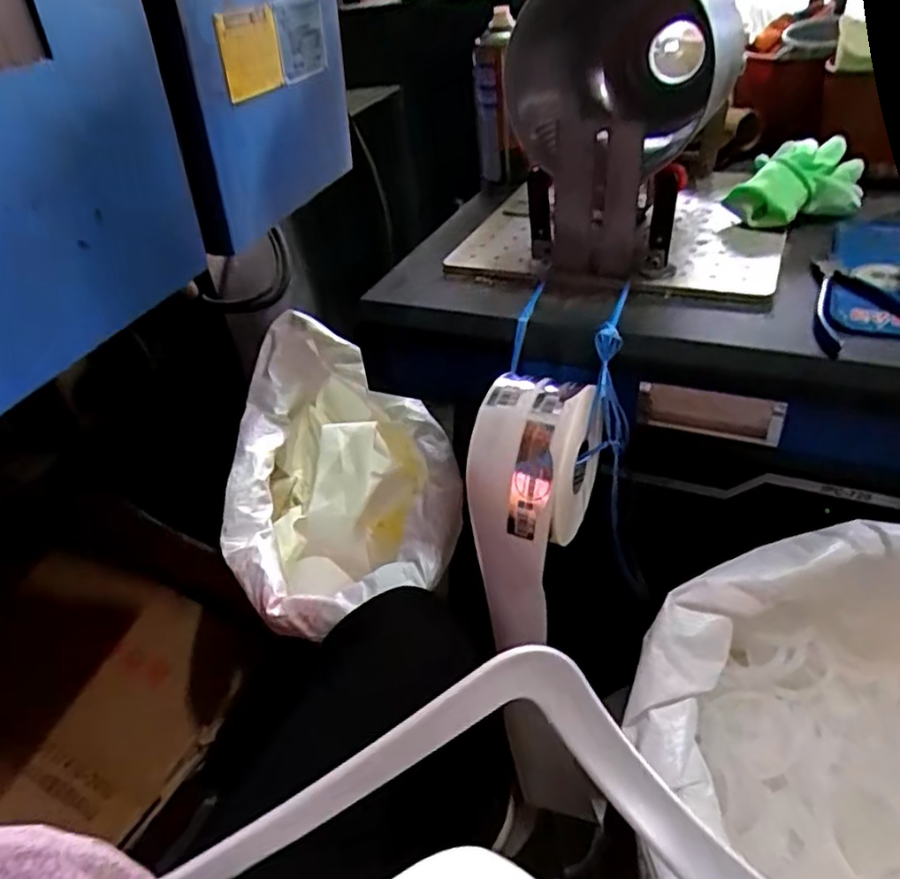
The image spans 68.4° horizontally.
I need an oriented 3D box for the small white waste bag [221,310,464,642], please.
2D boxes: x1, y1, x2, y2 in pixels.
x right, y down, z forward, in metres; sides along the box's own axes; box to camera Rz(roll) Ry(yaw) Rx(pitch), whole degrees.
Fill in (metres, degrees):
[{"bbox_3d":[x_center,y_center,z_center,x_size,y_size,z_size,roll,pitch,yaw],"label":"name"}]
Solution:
[{"bbox_3d":[-0.138,0.031,0.801,0.271,0.206,0.381,-12,36,-6],"label":"small white waste bag"}]

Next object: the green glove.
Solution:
[{"bbox_3d":[0.336,-0.239,0.623,0.133,0.058,0.065,-24,40,-22],"label":"green glove"}]

